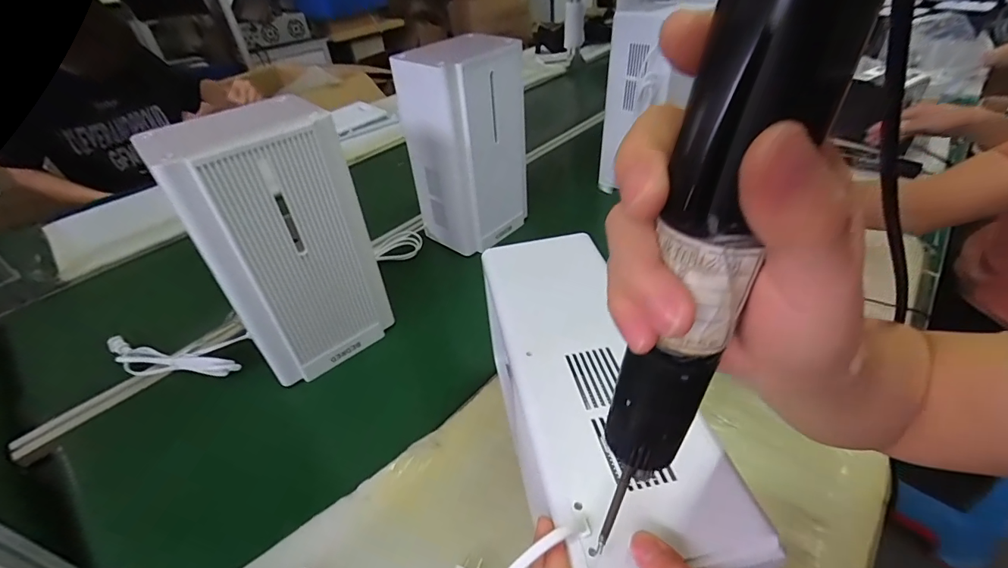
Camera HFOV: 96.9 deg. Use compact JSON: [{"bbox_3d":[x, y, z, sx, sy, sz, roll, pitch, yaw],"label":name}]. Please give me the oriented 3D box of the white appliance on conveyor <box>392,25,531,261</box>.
[{"bbox_3d":[-0.065,-0.261,0.851,0.164,0.343,0.208,11,41,20],"label":"white appliance on conveyor"}]

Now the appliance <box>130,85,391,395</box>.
[{"bbox_3d":[-0.298,-0.063,0.615,0.193,0.363,0.135,-31,45,-28],"label":"appliance"}]

